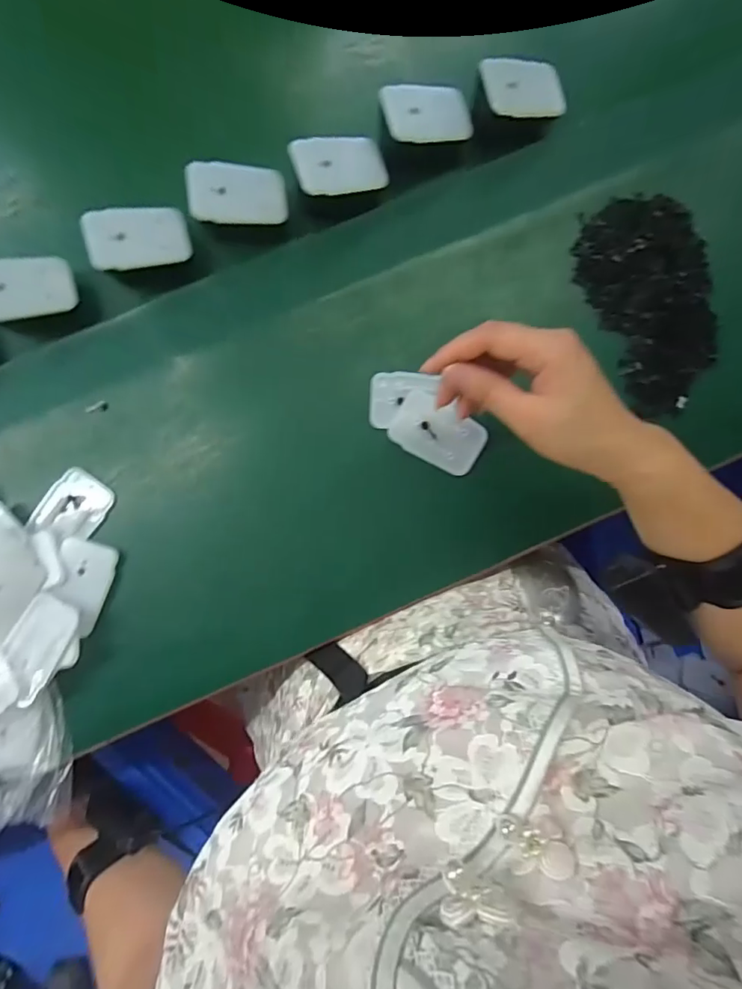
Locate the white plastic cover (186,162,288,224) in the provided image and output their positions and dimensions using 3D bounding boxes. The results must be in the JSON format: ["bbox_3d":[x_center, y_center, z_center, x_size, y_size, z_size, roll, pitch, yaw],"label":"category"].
[{"bbox_3d":[-0.098,-0.223,0.362,0.071,0.004,0.041,-10,96,-20],"label":"white plastic cover"}]

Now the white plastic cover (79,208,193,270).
[{"bbox_3d":[-0.173,-0.192,0.365,0.072,0.005,0.039,-16,111,-23],"label":"white plastic cover"}]

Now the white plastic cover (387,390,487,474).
[{"bbox_3d":[0.053,-0.046,0.378,0.069,0.005,0.045,31,95,-6],"label":"white plastic cover"}]

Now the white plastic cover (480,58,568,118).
[{"bbox_3d":[0.114,-0.308,0.373,0.066,0.012,0.044,-15,89,-15],"label":"white plastic cover"}]

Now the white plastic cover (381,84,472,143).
[{"bbox_3d":[0.043,-0.289,0.370,0.069,0.004,0.038,-14,103,-14],"label":"white plastic cover"}]

